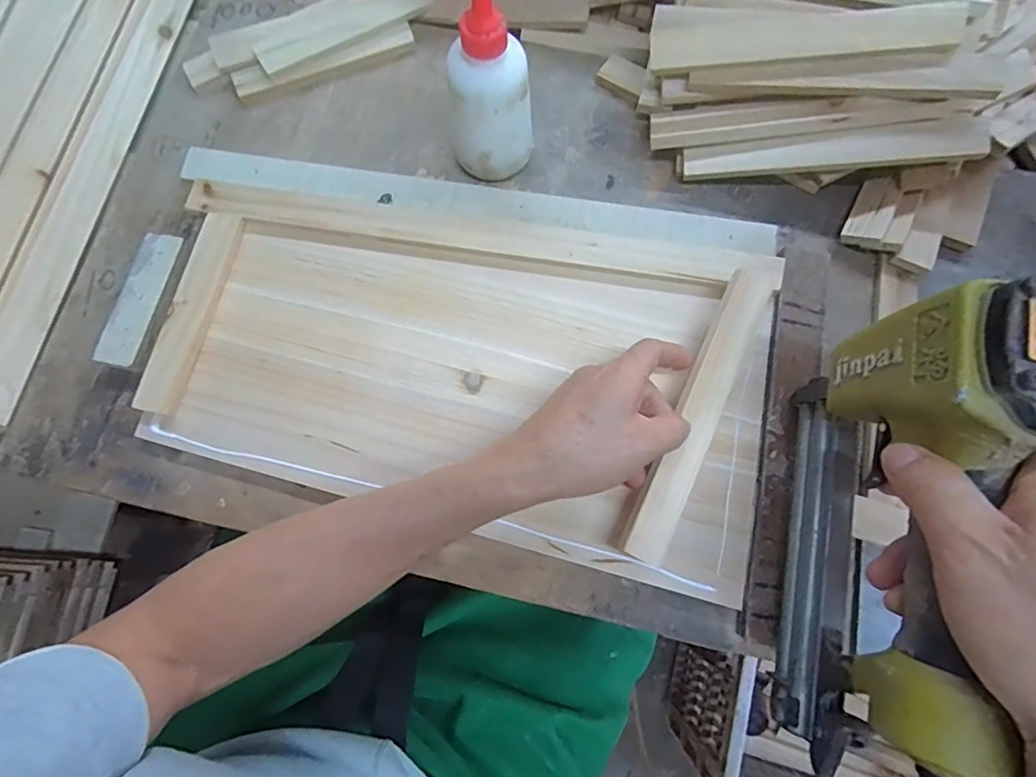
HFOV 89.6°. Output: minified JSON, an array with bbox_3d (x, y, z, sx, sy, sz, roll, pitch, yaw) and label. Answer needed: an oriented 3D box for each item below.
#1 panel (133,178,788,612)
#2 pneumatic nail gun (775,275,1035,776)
[{"bbox_3d":[-0.041,-0.019,0.362,0.429,0.035,0.232,10,77,4],"label":"panel"},{"bbox_3d":[0.185,0.092,0.246,0.054,0.160,0.240,7,76,3],"label":"pneumatic nail gun"}]

